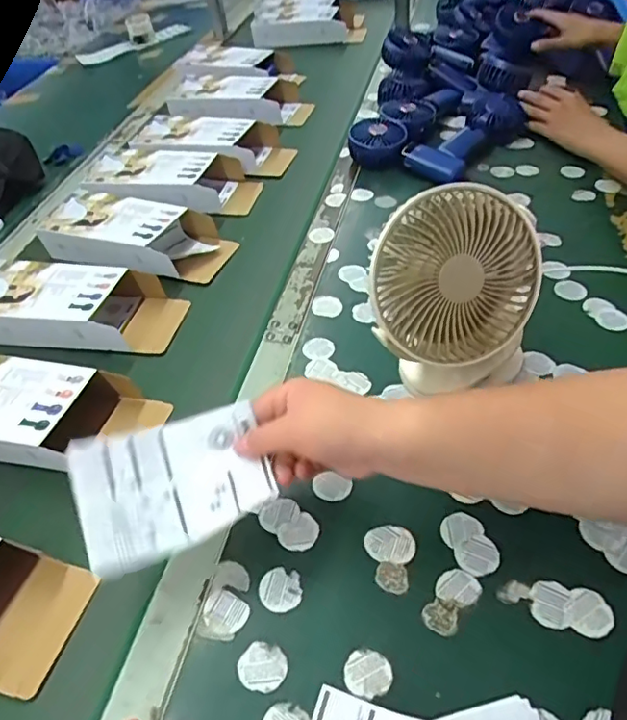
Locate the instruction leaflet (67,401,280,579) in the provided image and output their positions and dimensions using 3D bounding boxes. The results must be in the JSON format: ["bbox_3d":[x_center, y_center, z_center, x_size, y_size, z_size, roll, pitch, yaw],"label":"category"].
[{"bbox_3d":[-0.100,0.086,0.402,0.129,0.026,0.094,-15,72,-21],"label":"instruction leaflet"}]

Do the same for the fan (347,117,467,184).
[{"bbox_3d":[0.138,-0.307,0.826,0.176,0.051,0.058,25,48,14],"label":"fan"}]

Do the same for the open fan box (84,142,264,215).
[{"bbox_3d":[-0.207,-0.257,0.814,0.240,0.065,0.118,4,41,12],"label":"open fan box"}]

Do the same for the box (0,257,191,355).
[{"bbox_3d":[-0.275,-0.066,0.636,0.235,0.064,0.110,5,42,13],"label":"box"}]

